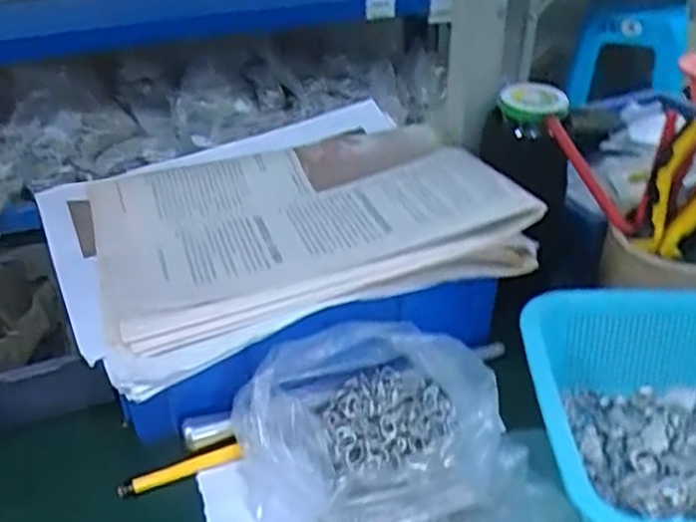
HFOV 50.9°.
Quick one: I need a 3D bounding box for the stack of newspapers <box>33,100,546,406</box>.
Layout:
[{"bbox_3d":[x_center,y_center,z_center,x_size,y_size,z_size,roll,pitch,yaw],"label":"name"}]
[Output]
[{"bbox_3d":[-0.057,-0.033,0.546,0.305,0.062,0.262,-17,37,-22],"label":"stack of newspapers"}]

